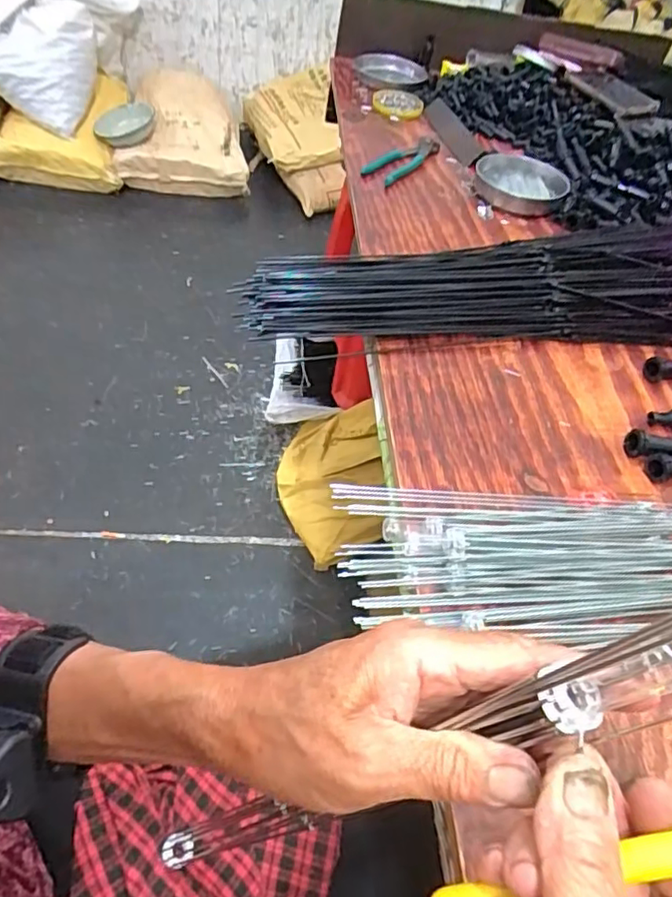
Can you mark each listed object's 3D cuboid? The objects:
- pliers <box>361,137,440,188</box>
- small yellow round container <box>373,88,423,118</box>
[{"bbox_3d":[0.098,-0.426,0.881,0.054,0.010,0.147,34,53,18],"label":"pliers"},{"bbox_3d":[0.104,-0.582,1.014,0.083,0.015,0.085,10,49,2],"label":"small yellow round container"}]

